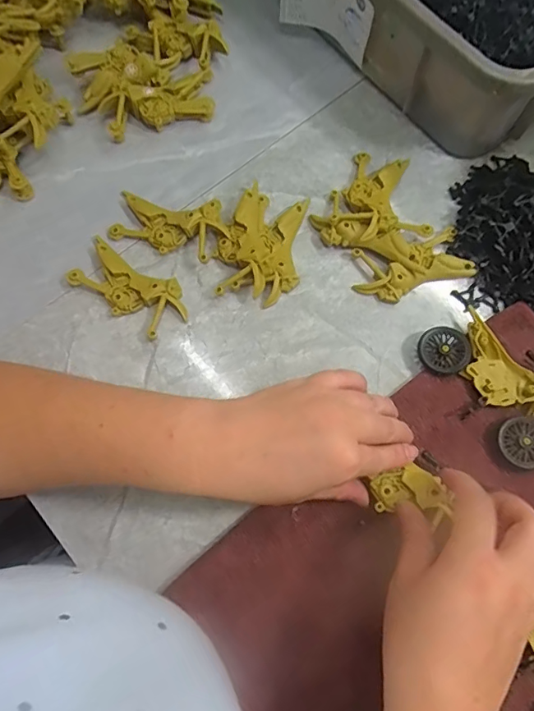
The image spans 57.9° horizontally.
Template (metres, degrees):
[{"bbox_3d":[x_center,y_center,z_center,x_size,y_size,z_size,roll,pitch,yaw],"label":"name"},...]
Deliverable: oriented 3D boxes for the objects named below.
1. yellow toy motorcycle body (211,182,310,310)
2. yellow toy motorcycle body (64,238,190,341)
[{"bbox_3d":[-0.006,-0.094,0.396,0.067,0.022,0.101,5,70,2],"label":"yellow toy motorcycle body"},{"bbox_3d":[-0.109,-0.054,0.386,0.097,0.012,0.047,32,73,11],"label":"yellow toy motorcycle body"}]

